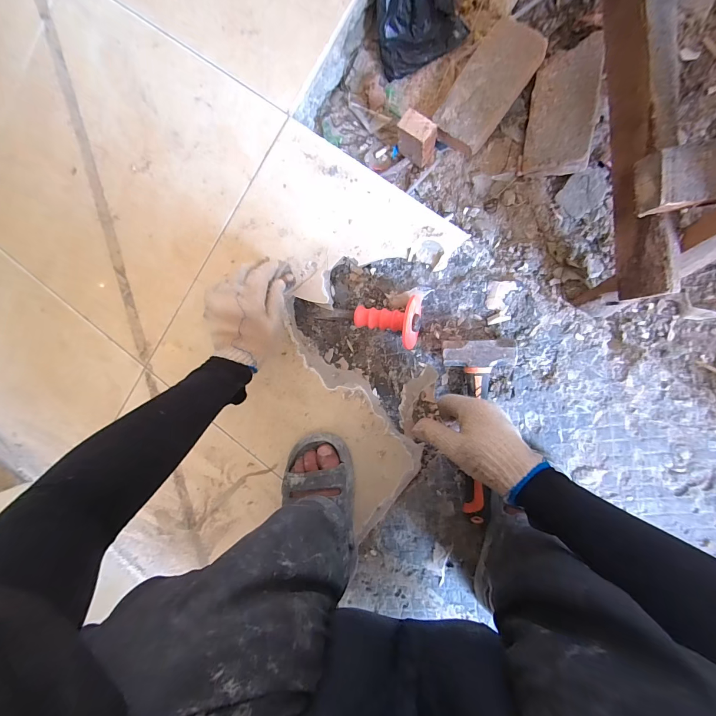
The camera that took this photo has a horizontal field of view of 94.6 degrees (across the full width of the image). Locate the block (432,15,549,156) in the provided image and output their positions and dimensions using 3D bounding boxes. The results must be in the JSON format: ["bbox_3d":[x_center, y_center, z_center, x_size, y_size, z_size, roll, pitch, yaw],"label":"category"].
[{"bbox_3d":[0.201,-0.419,0.521,0.094,0.051,0.175,38,101,6],"label":"block"}]

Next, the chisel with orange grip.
[{"bbox_3d":[0.012,-0.062,0.510,0.170,0.062,0.070,9,95,26],"label":"chisel with orange grip"}]

